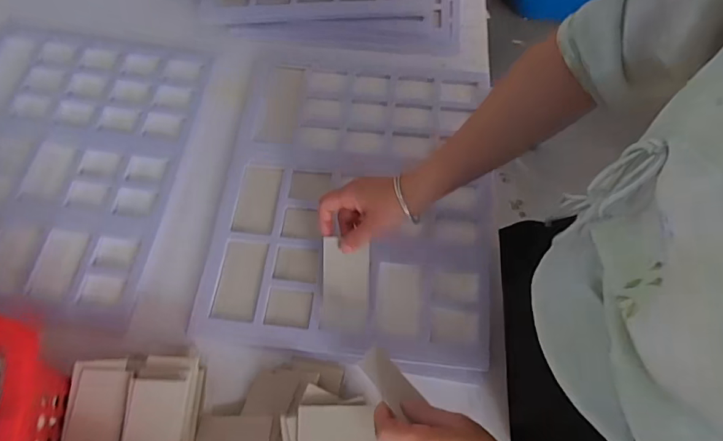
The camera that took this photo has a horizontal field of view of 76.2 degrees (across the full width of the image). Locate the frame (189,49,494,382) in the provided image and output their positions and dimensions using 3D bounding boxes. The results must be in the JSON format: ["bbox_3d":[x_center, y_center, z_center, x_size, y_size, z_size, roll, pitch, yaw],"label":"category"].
[{"bbox_3d":[-0.006,-0.043,0.615,0.352,0.018,0.436,7,68,3],"label":"frame"}]

